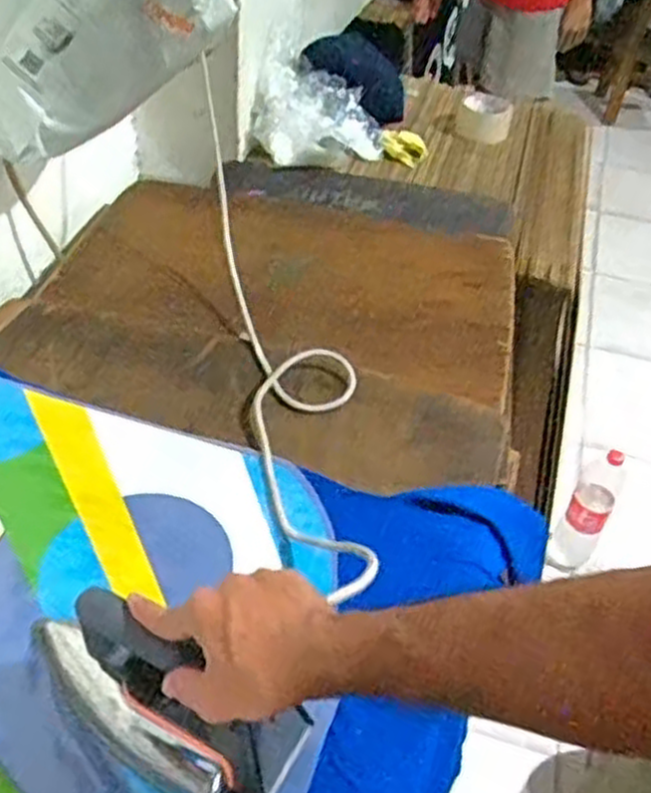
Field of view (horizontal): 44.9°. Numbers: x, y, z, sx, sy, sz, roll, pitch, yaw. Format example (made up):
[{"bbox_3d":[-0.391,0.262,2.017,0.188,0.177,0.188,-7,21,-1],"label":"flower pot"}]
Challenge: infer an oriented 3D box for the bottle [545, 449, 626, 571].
[{"bbox_3d":[0.536,0.230,1.607,0.093,0.308,0.083,14,44,10],"label":"bottle"}]

